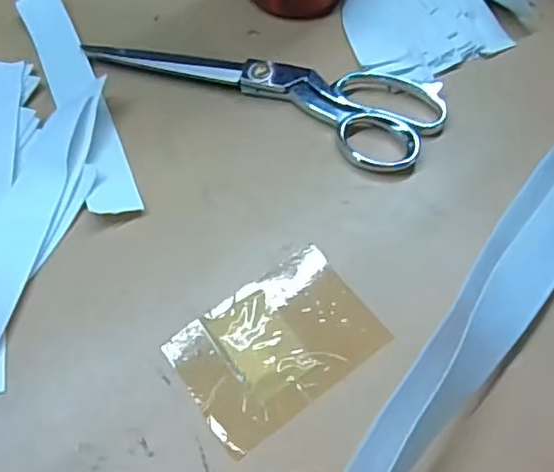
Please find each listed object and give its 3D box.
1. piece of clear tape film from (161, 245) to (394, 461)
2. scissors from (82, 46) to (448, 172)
[{"bbox_3d":[0.000,0.055,0.329,0.101,0.004,0.070,-34,62,-19],"label":"piece of clear tape film"},{"bbox_3d":[-0.006,-0.108,0.424,0.233,0.014,0.074,23,61,16],"label":"scissors"}]

